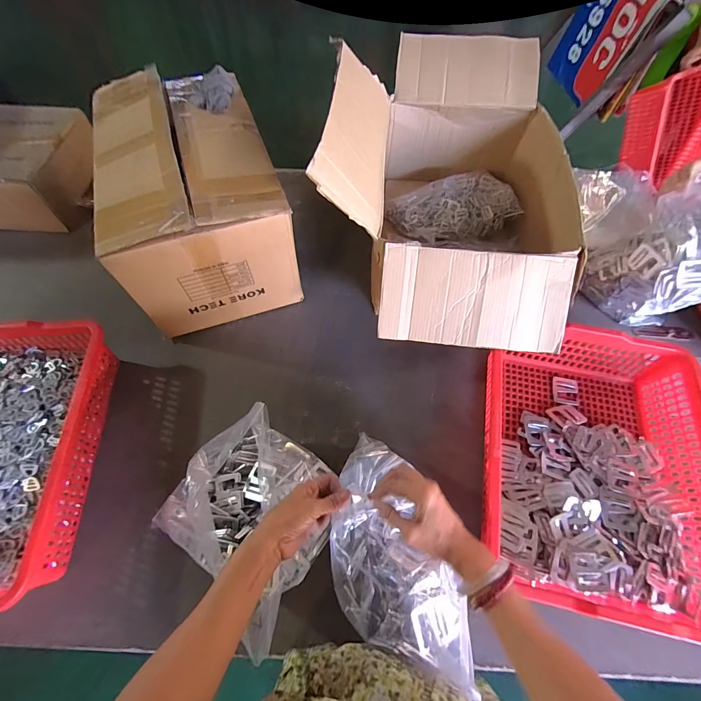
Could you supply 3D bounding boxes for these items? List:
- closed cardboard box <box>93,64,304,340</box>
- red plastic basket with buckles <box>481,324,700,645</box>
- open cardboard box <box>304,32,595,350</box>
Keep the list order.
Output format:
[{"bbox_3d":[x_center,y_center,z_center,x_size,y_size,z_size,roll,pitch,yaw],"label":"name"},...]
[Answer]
[{"bbox_3d":[-0.357,-0.368,0.819,0.339,0.308,0.529,-17,62,-7],"label":"closed cardboard box"},{"bbox_3d":[0.429,0.193,0.617,0.365,0.133,0.469,11,62,8],"label":"red plastic basket with buckles"},{"bbox_3d":[0.234,-0.397,0.792,0.497,0.366,0.790,7,62,6],"label":"open cardboard box"}]

